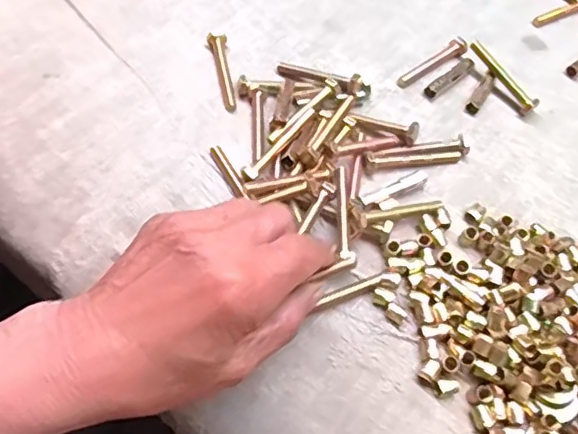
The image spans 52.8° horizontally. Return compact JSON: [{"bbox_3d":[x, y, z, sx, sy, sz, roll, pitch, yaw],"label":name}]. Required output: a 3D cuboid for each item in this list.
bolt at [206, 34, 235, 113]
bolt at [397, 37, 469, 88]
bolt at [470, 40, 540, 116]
[{"bbox_3d":[-0.046,-0.104,0.414,0.012,0.011,0.067,-12,62,-10],"label":"bolt"},{"bbox_3d":[0.104,-0.112,0.425,0.065,0.008,0.012,-33,68,-19],"label":"bolt"},{"bbox_3d":[0.153,-0.100,0.417,0.012,0.012,0.065,-28,66,-17],"label":"bolt"}]

